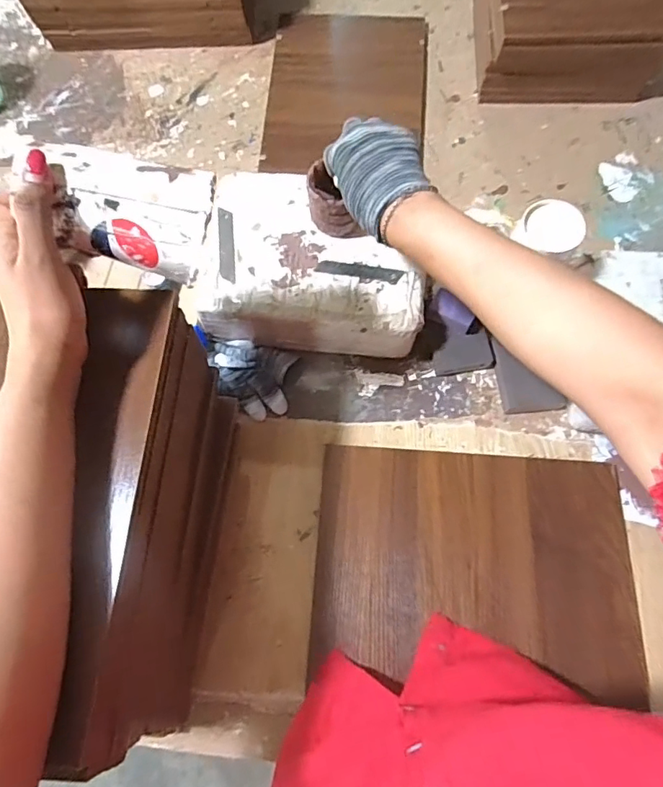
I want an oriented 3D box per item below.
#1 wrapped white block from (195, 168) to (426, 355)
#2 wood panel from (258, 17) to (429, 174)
[{"bbox_3d":[-0.018,-0.147,0.621,0.252,0.101,0.202,6,72,3],"label":"wrapped white block"},{"bbox_3d":[0.024,-0.463,0.760,0.235,0.012,0.298,4,72,2],"label":"wood panel"}]

